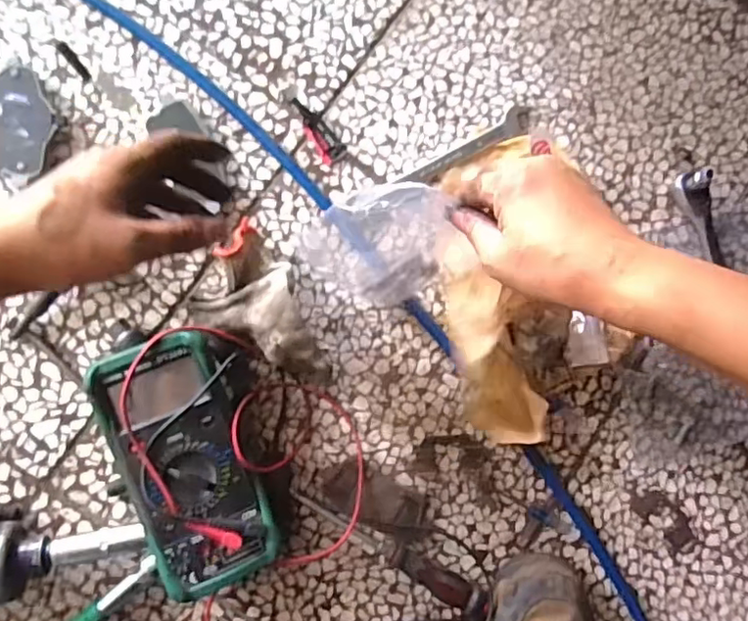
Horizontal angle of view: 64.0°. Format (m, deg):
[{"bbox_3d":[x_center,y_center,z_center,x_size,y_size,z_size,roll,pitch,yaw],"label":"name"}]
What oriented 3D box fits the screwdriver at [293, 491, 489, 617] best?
[{"bbox_3d":[0.017,0.217,0.535,0.197,0.027,0.023,31,83,-5],"label":"screwdriver"}]

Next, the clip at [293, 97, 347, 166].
[{"bbox_3d":[-0.053,-0.168,0.557,0.023,0.019,0.064,-40,108,-8],"label":"clip"}]

